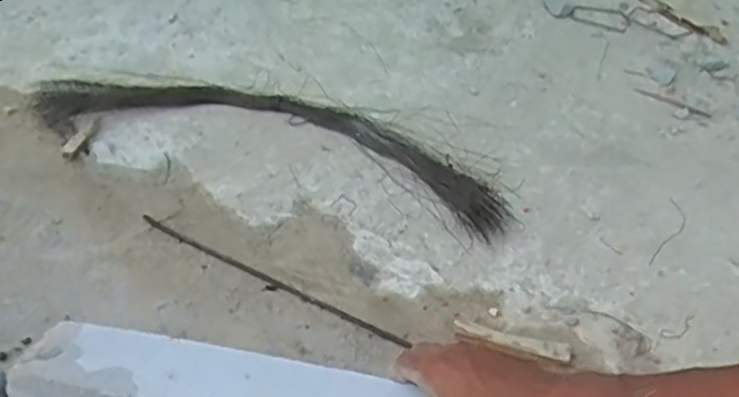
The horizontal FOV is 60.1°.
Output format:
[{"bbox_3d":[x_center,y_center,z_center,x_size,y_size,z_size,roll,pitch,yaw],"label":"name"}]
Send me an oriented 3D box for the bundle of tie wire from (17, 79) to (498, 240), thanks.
[{"bbox_3d":[-0.166,-0.110,1.052,0.798,0.032,0.201,14,44,9],"label":"bundle of tie wire"}]

